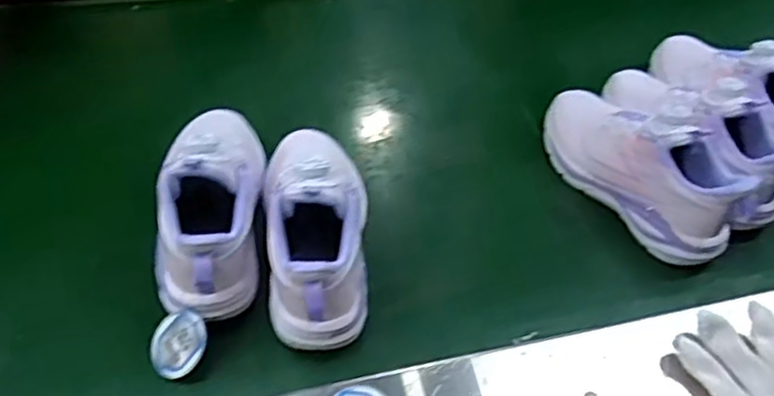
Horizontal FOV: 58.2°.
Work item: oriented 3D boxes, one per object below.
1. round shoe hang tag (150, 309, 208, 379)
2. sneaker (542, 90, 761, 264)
[{"bbox_3d":[-0.159,0.111,0.534,0.048,0.006,0.049,-9,66,21],"label":"round shoe hang tag"},{"bbox_3d":[0.243,-0.044,0.671,0.080,0.097,0.223,-26,55,-24],"label":"sneaker"}]

